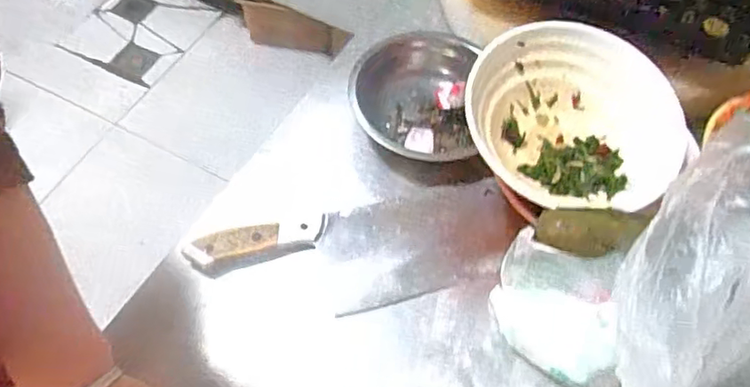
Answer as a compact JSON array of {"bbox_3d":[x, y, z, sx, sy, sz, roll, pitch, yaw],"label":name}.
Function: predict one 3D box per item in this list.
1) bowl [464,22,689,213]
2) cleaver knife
[{"bbox_3d":[0.176,-0.060,0.515,0.199,0.077,0.167,-3,59,-4],"label":"bowl"},{"bbox_3d":[-0.009,0.053,0.520,0.287,0.026,0.098,-12,62,-8],"label":"cleaver knife"}]

